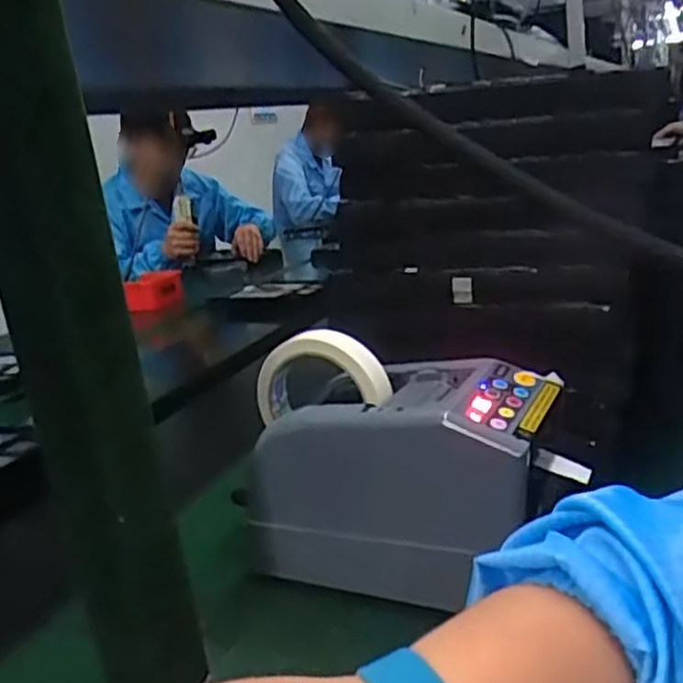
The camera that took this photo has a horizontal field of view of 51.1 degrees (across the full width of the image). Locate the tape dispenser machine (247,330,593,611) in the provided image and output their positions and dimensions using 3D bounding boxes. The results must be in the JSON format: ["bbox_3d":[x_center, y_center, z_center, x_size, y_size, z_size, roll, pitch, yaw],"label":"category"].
[{"bbox_3d":[0.043,0.076,0.473,0.210,0.140,0.105,1,19,27],"label":"tape dispenser machine"}]

